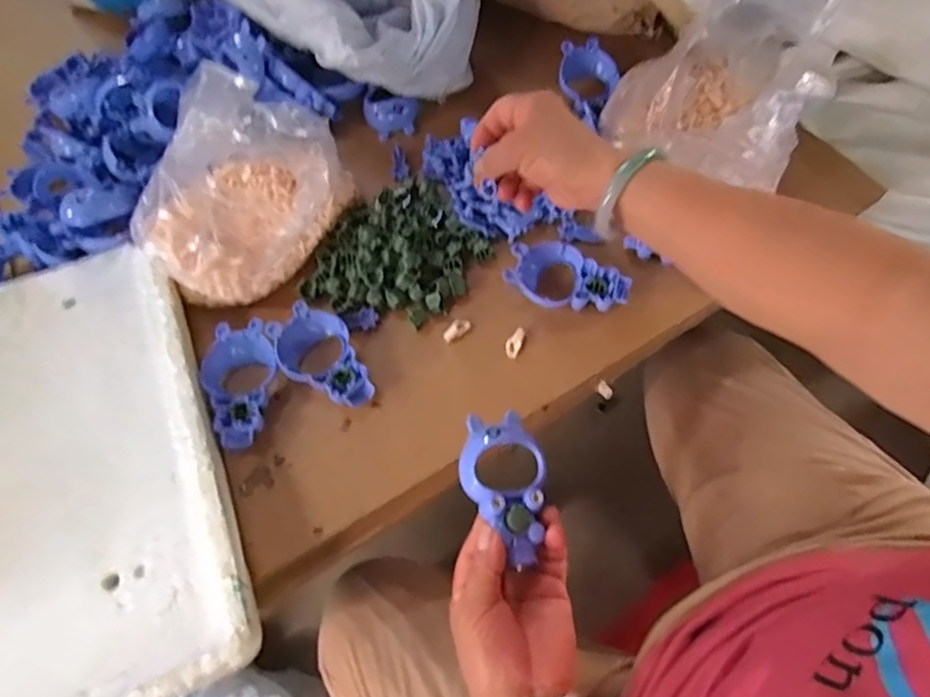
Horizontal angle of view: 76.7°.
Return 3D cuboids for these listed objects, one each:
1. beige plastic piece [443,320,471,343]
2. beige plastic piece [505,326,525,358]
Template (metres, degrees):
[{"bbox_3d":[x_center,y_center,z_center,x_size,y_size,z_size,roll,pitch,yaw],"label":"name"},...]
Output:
[{"bbox_3d":[-0.007,-0.016,0.504,0.027,0.005,0.012,-41,66,-15],"label":"beige plastic piece"},{"bbox_3d":[0.042,-0.006,0.495,0.014,0.006,0.029,19,66,15],"label":"beige plastic piece"}]

